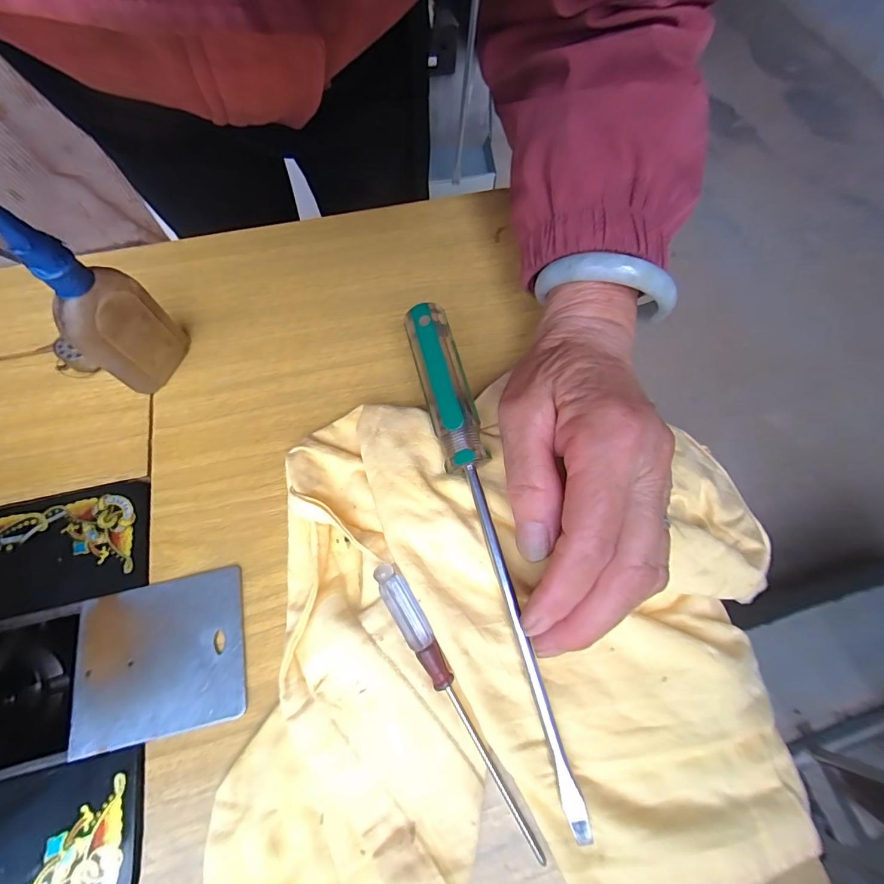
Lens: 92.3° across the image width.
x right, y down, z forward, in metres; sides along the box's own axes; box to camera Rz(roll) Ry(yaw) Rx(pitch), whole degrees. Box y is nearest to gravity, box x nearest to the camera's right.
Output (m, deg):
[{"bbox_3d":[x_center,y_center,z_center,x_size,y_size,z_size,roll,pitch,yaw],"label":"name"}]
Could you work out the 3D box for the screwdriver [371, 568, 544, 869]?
[{"bbox_3d":[0.005,0.109,0.177,0.013,0.010,0.126,-28,83,-12],"label":"screwdriver"}]

